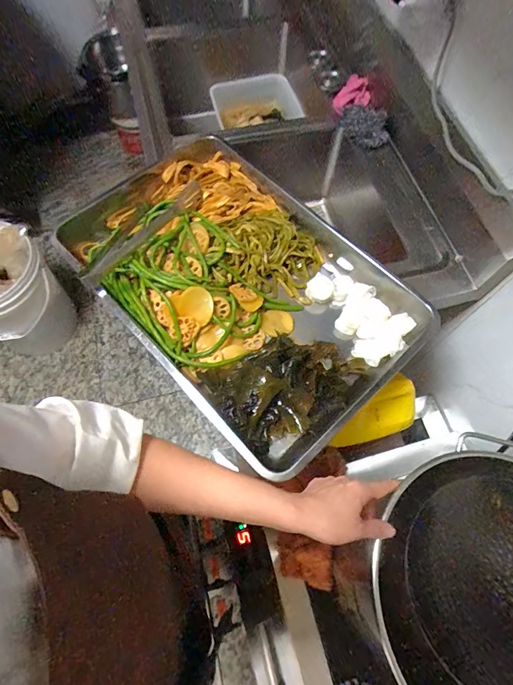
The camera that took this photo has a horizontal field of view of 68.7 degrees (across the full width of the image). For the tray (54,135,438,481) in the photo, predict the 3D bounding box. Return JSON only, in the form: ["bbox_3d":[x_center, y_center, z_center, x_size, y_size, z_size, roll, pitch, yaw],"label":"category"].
[{"bbox_3d":[-0.032,-0.117,0.687,0.418,0.100,0.618,-41,73,-17],"label":"tray"}]

